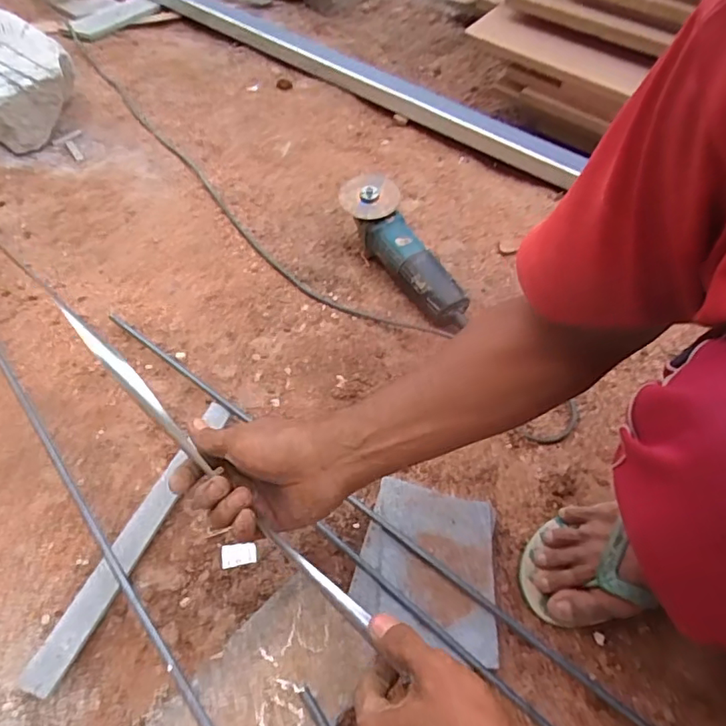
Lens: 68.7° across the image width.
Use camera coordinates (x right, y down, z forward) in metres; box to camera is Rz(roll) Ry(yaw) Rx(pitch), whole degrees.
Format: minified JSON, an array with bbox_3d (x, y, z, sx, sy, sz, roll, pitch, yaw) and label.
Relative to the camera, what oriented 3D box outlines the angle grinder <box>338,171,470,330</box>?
[{"bbox_3d":[0.055,-0.166,0.790,0.089,0.079,0.277,-26,72,-20],"label":"angle grinder"}]

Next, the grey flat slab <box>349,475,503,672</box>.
[{"bbox_3d":[0.063,0.197,0.529,0.133,0.019,0.150,7,54,3],"label":"grey flat slab"}]

